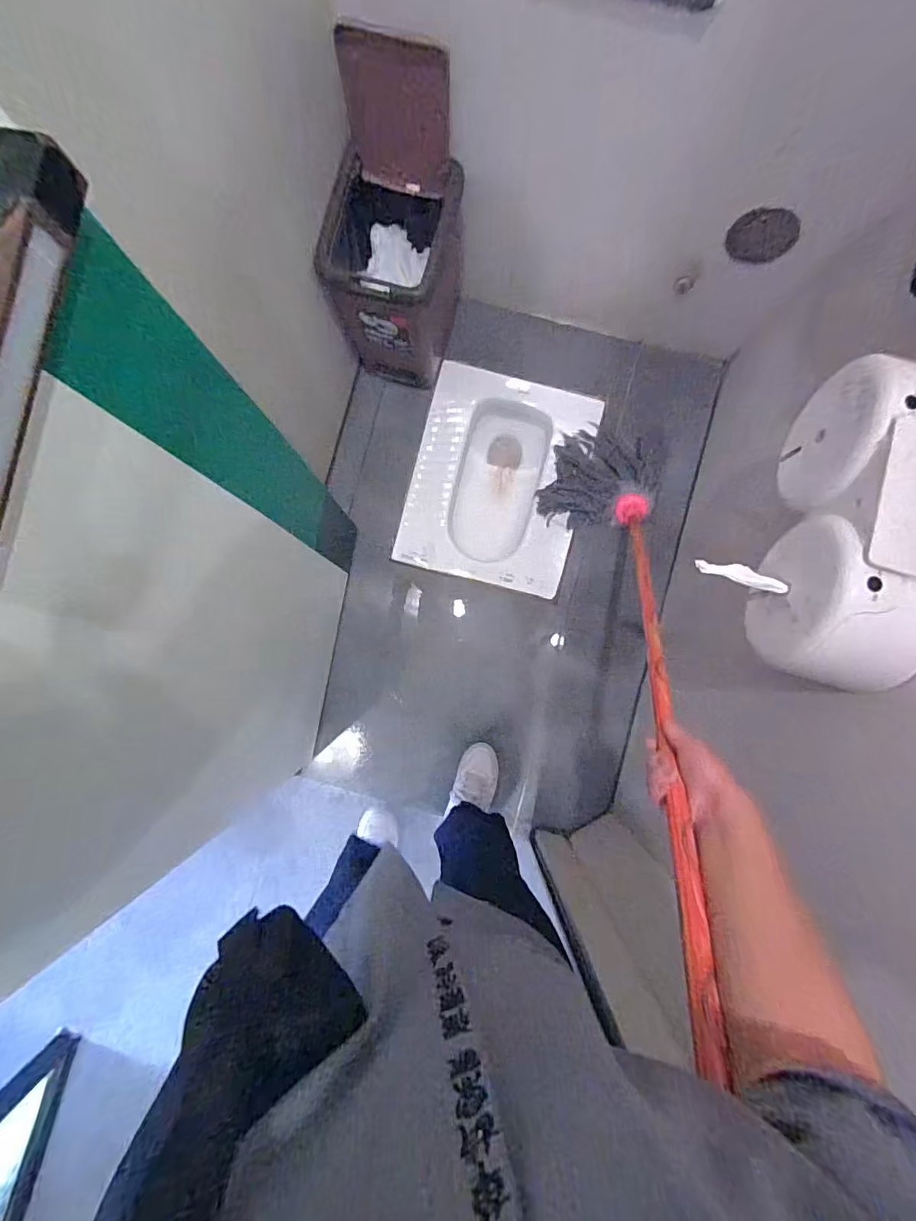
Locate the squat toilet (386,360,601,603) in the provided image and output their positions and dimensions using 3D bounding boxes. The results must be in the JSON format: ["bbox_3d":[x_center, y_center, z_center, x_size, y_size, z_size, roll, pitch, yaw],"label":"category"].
[{"bbox_3d":[0.098,-0.312,1.210,0.394,0.104,0.481,14,86,2],"label":"squat toilet"}]

